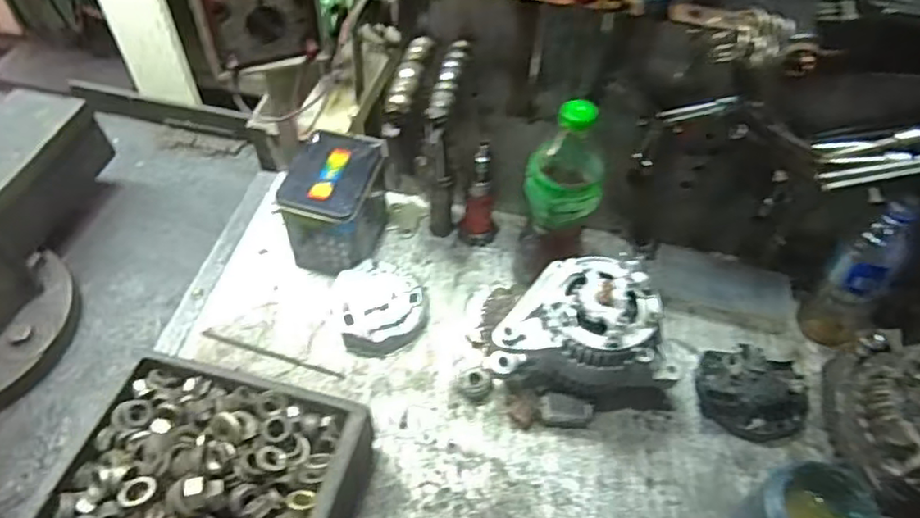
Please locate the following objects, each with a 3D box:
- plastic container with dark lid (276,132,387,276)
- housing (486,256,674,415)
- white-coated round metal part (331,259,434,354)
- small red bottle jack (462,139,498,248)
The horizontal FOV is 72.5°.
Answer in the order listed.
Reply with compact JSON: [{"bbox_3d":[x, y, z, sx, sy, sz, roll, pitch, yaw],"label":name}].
[{"bbox_3d":[-0.151,-0.062,0.779,0.103,0.132,0.128,16,54,8],"label":"plastic container with dark lid"},{"bbox_3d":[0.137,0.088,0.669,0.190,0.143,0.130,13,53,6],"label":"housing"},{"bbox_3d":[-0.093,0.055,0.752,0.106,0.036,0.115,2,53,-2],"label":"white-coated round metal part"},{"bbox_3d":[0.028,-0.079,0.787,0.049,0.151,0.045,7,53,1],"label":"small red bottle jack"}]

